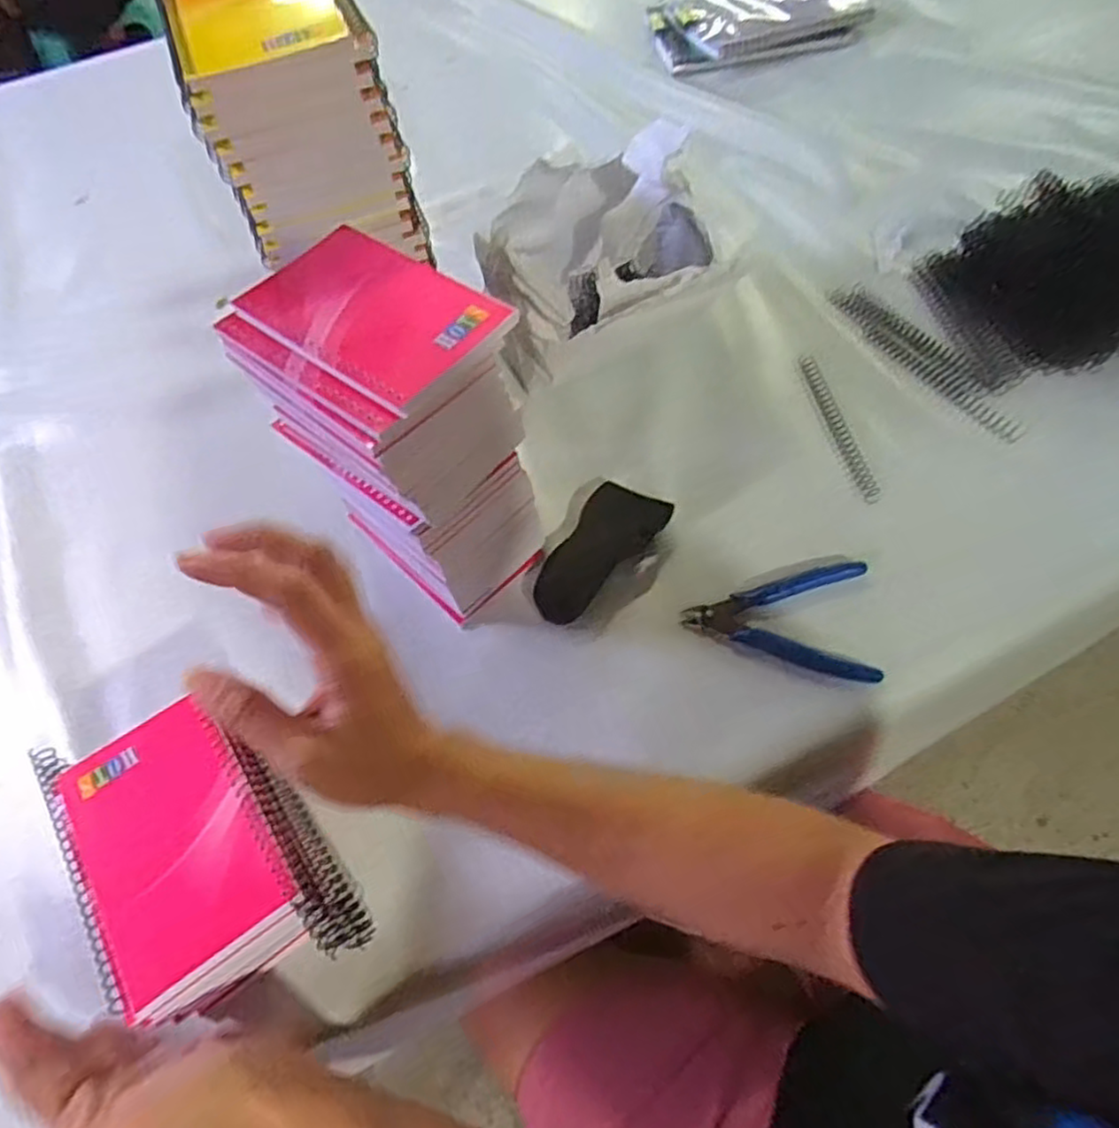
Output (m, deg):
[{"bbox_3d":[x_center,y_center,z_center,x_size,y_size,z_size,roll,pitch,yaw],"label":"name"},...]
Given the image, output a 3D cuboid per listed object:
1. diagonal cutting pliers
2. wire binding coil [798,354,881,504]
[{"bbox_3d":[0.153,0.023,0.468,0.121,0.010,0.083,18,62,14],"label":"diagonal cutting pliers"},{"bbox_3d":[0.214,-0.107,0.540,0.011,0.012,0.148,-9,59,-2],"label":"wire binding coil"}]

